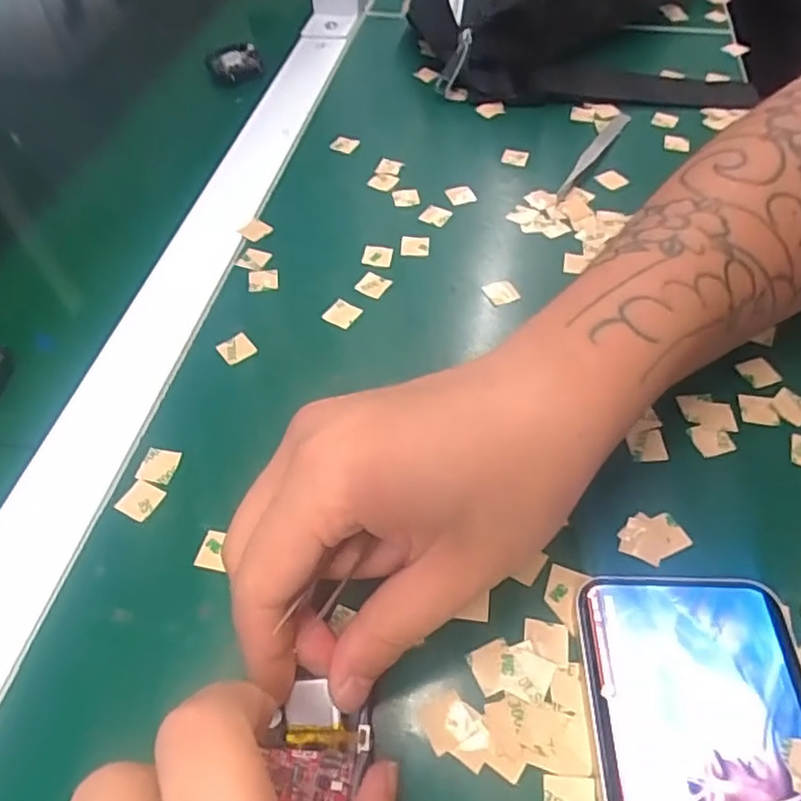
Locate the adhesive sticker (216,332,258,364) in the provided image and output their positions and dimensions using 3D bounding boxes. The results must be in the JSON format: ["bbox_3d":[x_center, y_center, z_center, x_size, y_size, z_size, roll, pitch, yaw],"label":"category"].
[{"bbox_3d":[-0.079,-0.025,0.307,0.015,0.004,0.015,-34,64,-17],"label":"adhesive sticker"}]

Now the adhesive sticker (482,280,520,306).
[{"bbox_3d":[0.052,-0.055,0.327,0.015,0.004,0.016,-20,54,-13],"label":"adhesive sticker"}]

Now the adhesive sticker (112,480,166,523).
[{"bbox_3d":[-0.105,0.040,0.257,0.016,0.004,0.014,19,55,15],"label":"adhesive sticker"}]

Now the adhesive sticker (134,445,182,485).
[{"bbox_3d":[-0.101,0.026,0.266,0.016,0.004,0.015,8,53,8],"label":"adhesive sticker"}]

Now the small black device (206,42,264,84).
[{"bbox_3d":[-0.131,-0.265,0.498,0.038,0.011,0.045,-20,54,-13],"label":"small black device"}]

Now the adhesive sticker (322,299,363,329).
[{"bbox_3d":[-0.029,-0.044,0.321,0.017,0.004,0.014,27,63,19],"label":"adhesive sticker"}]

